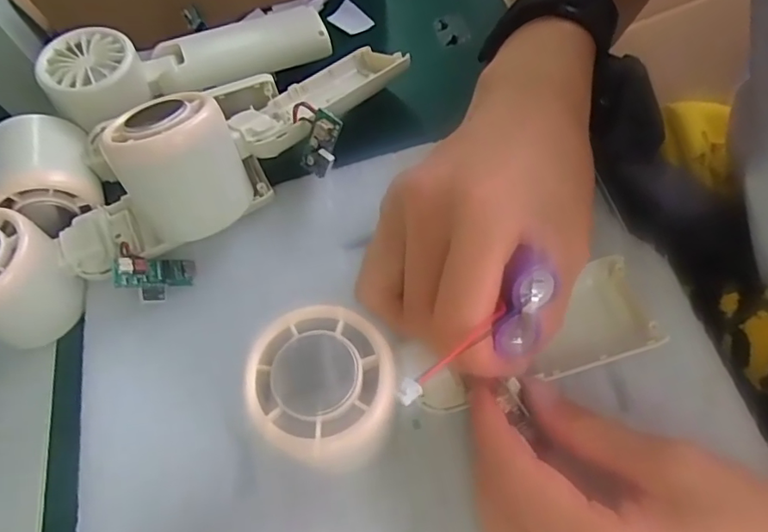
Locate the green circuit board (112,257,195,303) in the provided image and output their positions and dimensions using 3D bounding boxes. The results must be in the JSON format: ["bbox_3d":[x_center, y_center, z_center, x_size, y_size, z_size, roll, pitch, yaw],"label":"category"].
[{"bbox_3d":[-0.115,0.007,0.274,0.037,0.022,0.007,4,13,-41],"label":"green circuit board"}]

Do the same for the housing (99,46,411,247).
[{"bbox_3d":[-0.056,-0.078,0.281,0.164,0.056,0.067,-37,64,-12],"label":"housing"}]

